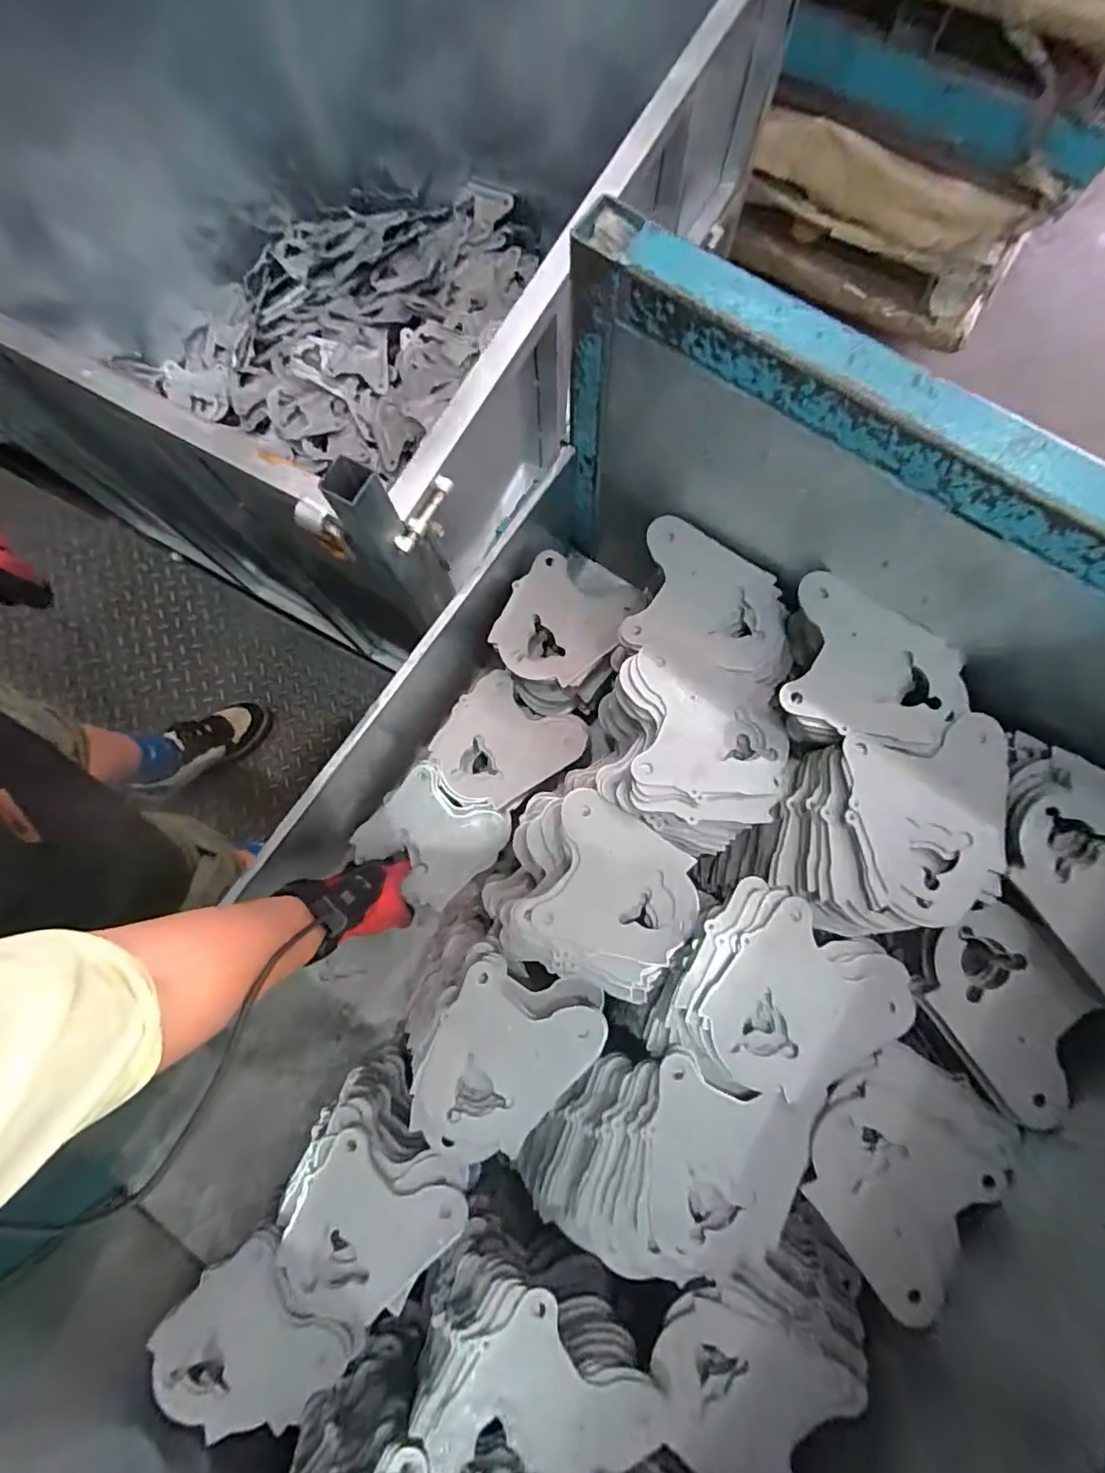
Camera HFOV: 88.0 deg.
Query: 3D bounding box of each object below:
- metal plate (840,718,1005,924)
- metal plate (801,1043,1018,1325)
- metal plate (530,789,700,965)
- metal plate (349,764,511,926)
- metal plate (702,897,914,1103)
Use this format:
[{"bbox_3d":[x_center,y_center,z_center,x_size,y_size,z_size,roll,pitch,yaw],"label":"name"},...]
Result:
[{"bbox_3d":[0.311,0.067,0.460,0.139,0.008,0.147,-11,82,-6],"label":"metal plate"},{"bbox_3d":[0.282,0.345,0.455,0.155,0.011,0.166,43,84,-3],"label":"metal plate"},{"bbox_3d":[0.063,0.127,0.506,0.131,0.007,0.125,17,78,0],"label":"metal plate"},{"bbox_3d":[-0.139,0.115,0.648,0.135,0.015,0.136,42,83,8],"label":"metal plate"},{"bbox_3d":[0.208,0.225,0.465,0.148,0.007,0.140,32,83,-2],"label":"metal plate"}]

